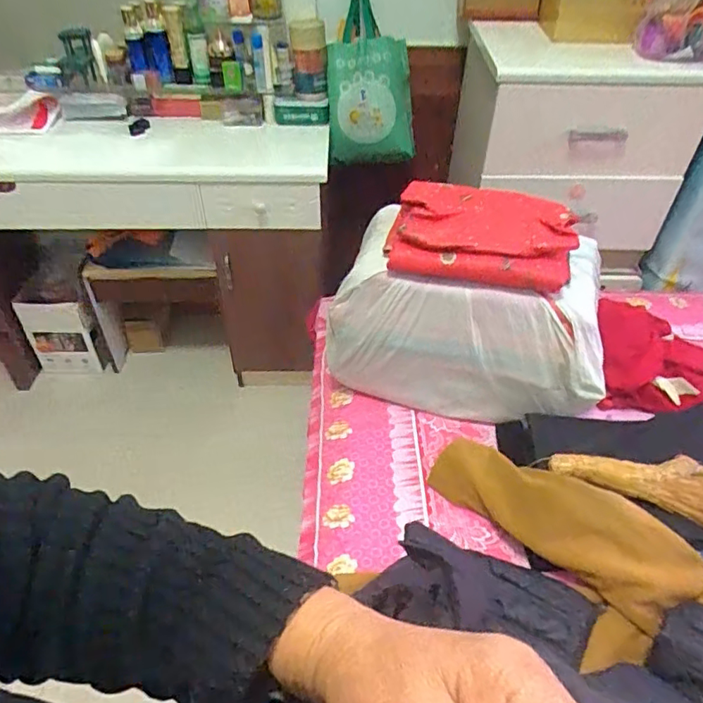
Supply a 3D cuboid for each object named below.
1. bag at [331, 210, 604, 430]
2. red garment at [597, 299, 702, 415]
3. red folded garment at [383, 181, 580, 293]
[{"bbox_3d":[0.208,-0.052,1.042,0.476,0.287,0.275,13,43,10],"label":"bag"},{"bbox_3d":[0.610,0.015,1.038,0.329,0.105,0.224,2,43,-2],"label":"red garment"},{"bbox_3d":[0.212,-0.187,0.924,0.297,0.119,0.161,10,43,6],"label":"red folded garment"}]

